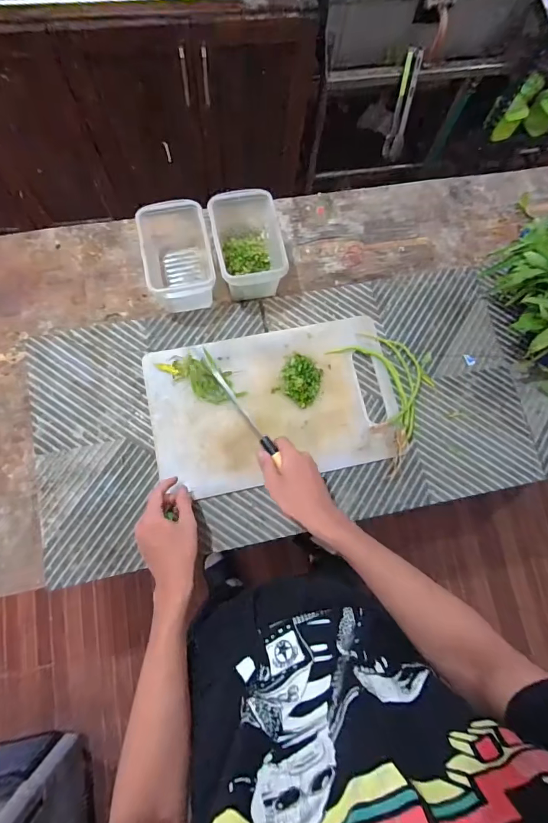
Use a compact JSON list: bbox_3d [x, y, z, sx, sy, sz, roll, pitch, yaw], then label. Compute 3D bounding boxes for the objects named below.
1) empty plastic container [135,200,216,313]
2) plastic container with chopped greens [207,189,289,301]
[{"bbox_3d":[-0.157,-0.257,0.675,0.102,0.101,0.175,-12,76,-5],"label":"empty plastic container"},{"bbox_3d":[-0.043,-0.267,0.692,0.102,0.103,0.171,-12,76,-5],"label":"plastic container with chopped greens"}]

